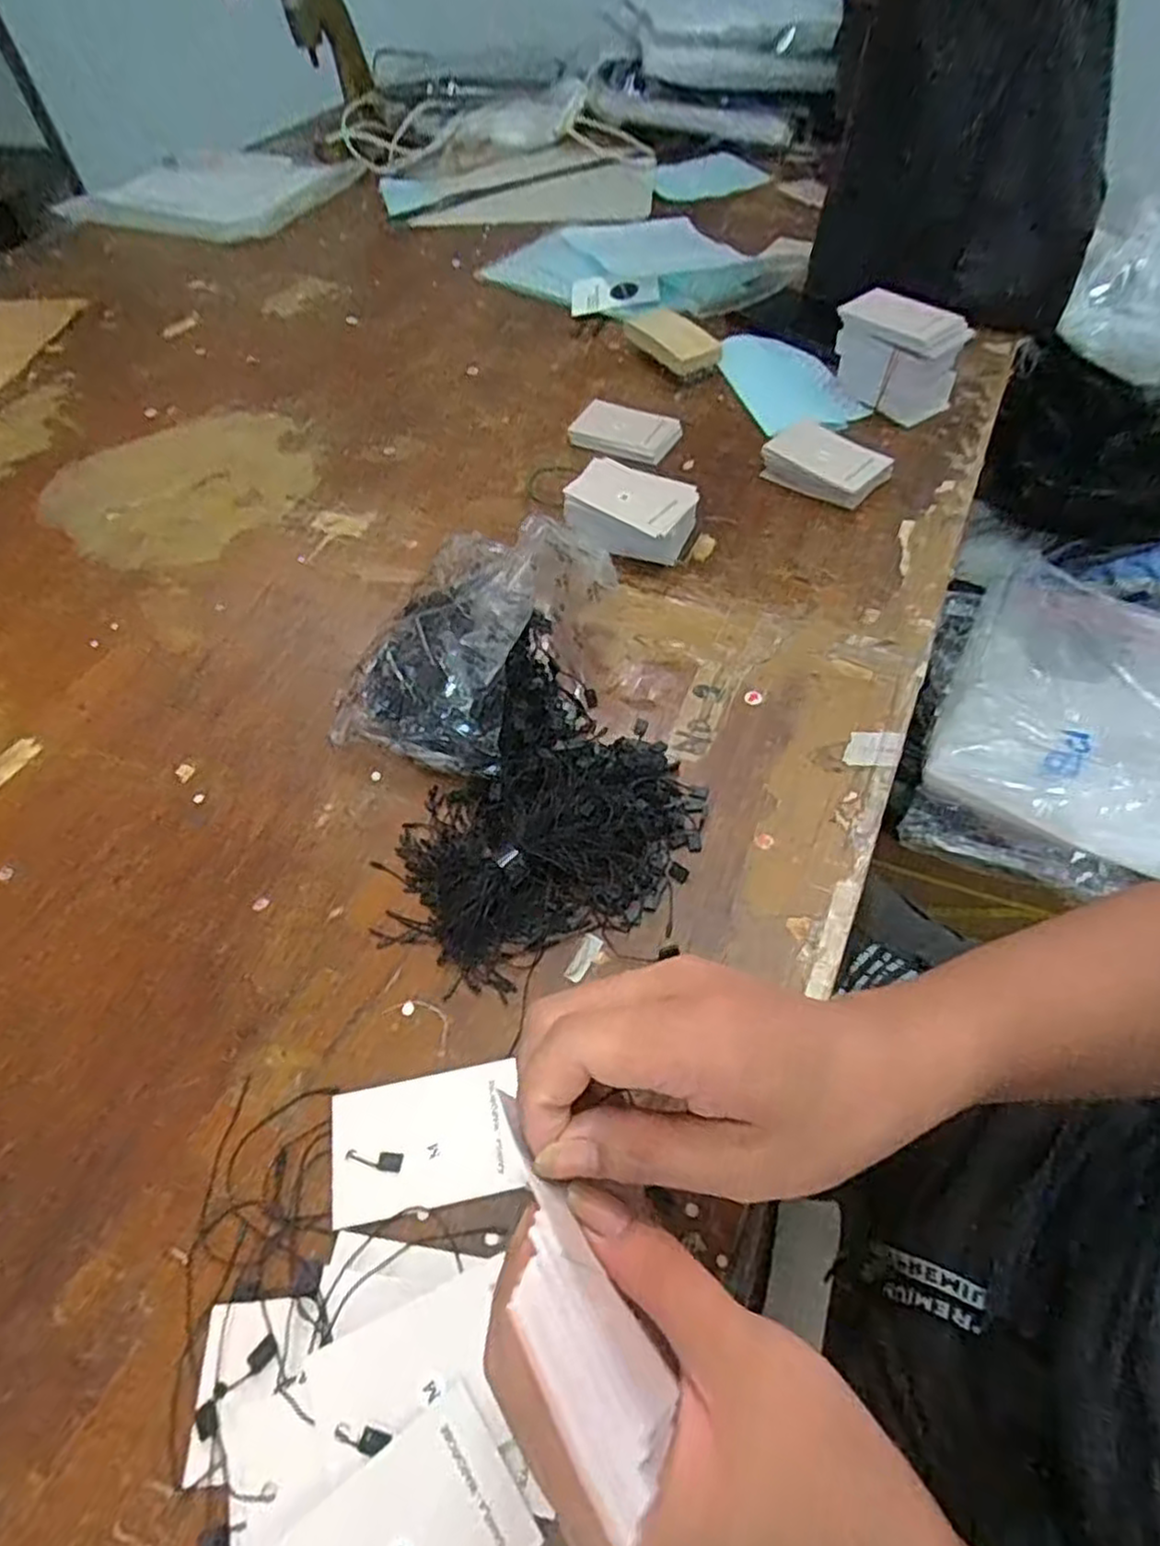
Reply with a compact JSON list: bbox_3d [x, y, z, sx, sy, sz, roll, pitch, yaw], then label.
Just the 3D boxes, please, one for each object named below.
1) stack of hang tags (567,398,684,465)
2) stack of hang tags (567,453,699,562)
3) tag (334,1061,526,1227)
[{"bbox_3d":[0.040,-0.290,0.614,0.087,0.010,0.064,26,60,20],"label":"stack of hang tags"},{"bbox_3d":[0.039,-0.185,0.518,0.088,0.038,0.066,28,61,21],"label":"stack of hang tags"},{"bbox_3d":[-0.065,0.153,0.306,0.077,0.005,0.050,-10,55,-4],"label":"tag"}]

